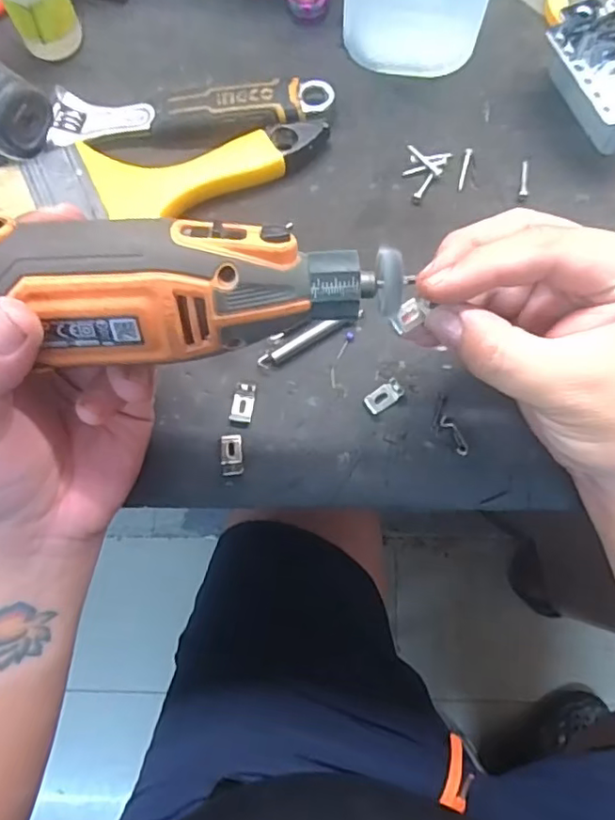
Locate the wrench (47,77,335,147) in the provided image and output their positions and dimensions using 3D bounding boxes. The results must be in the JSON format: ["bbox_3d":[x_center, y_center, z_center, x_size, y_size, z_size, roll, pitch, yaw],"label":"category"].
[{"bbox_3d":[-0.069,-0.179,0.350,0.165,0.018,0.036,-2,76,-1],"label":"wrench"}]

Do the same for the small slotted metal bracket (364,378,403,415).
[{"bbox_3d":[0.041,-0.007,0.306,0.022,0.006,0.011,-34,79,-9],"label":"small slotted metal bracket"}]

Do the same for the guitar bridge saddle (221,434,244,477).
[{"bbox_3d":[-0.039,0.023,0.297,0.011,0.006,0.021,-3,76,-2],"label":"guitar bridge saddle"}]

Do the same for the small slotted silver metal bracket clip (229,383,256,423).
[{"bbox_3d":[-0.034,-0.004,0.306,0.011,0.004,0.021,10,76,2],"label":"small slotted silver metal bracket clip"}]

